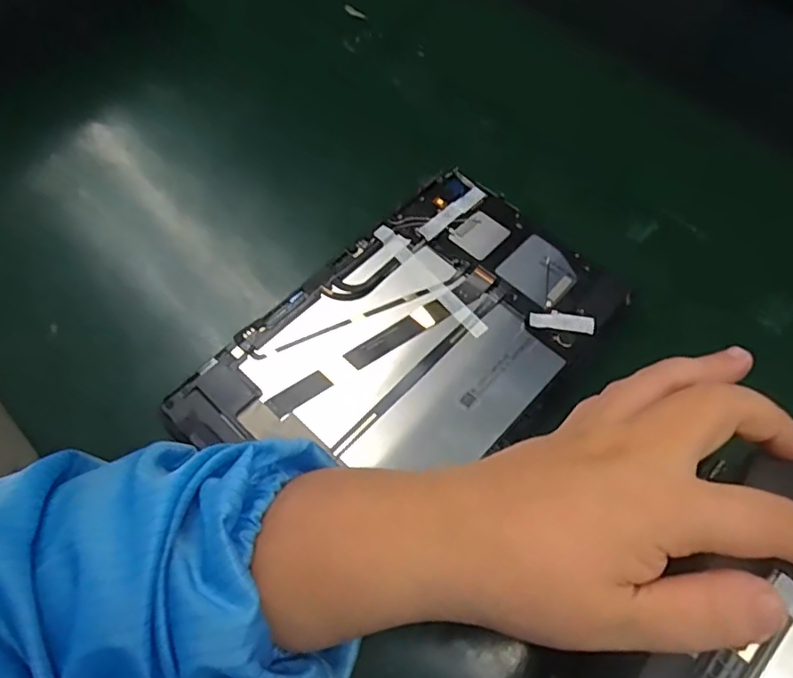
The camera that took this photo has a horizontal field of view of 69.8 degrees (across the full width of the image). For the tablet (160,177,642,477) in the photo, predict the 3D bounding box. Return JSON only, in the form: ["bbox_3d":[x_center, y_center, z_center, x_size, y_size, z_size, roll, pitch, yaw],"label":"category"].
[{"bbox_3d":[0.011,0.002,0.318,0.146,0.006,0.227,40,68,20],"label":"tablet"}]

